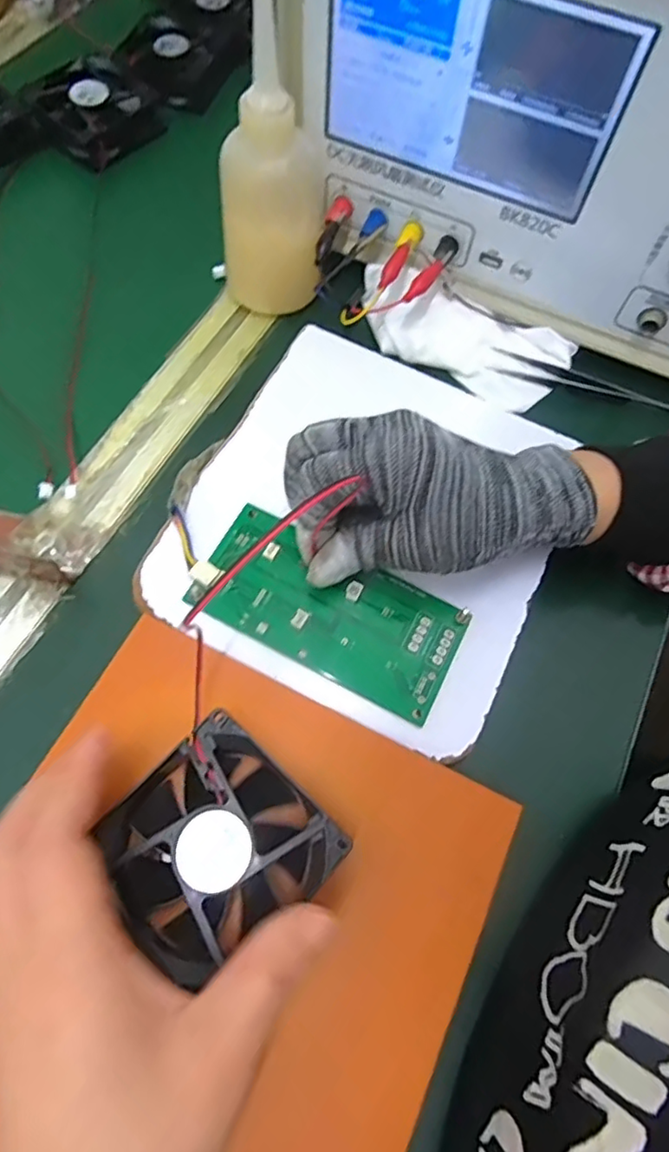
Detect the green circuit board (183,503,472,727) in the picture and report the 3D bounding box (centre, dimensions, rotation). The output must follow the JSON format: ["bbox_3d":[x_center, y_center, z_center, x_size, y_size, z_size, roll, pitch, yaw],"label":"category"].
[{"bbox_3d":[-0.003,0.016,0.304,0.134,0.009,0.064,26,69,6],"label":"green circuit board"}]

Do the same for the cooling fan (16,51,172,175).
[{"bbox_3d":[-0.184,-0.368,0.464,0.086,0.020,0.082,-42,73,-18],"label":"cooling fan"}]

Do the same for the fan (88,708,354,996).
[{"bbox_3d":[-0.051,0.112,0.245,0.082,0.031,0.080,-42,75,-17],"label":"fan"}]

